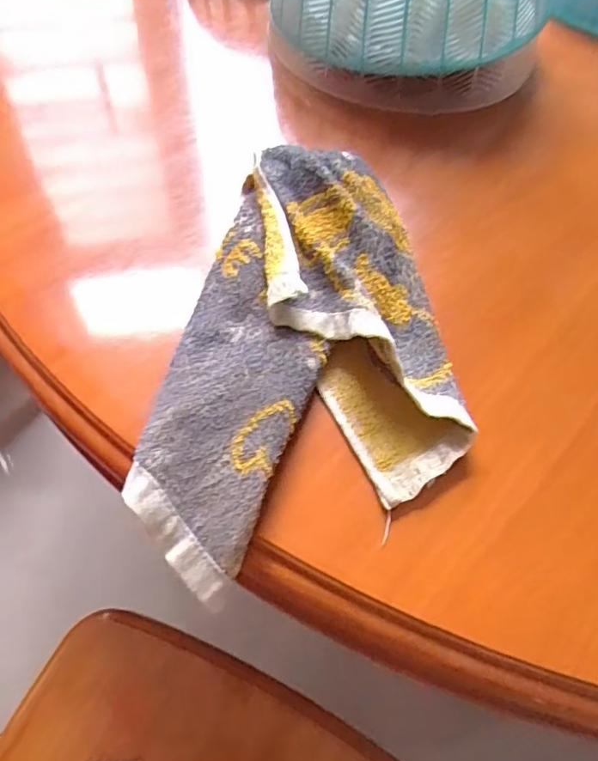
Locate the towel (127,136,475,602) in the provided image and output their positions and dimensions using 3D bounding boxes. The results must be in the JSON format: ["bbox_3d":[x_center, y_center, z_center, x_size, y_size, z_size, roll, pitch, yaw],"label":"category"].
[{"bbox_3d":[0.015,-0.023,0.305,0.154,0.039,0.275,10,56,4],"label":"towel"}]

